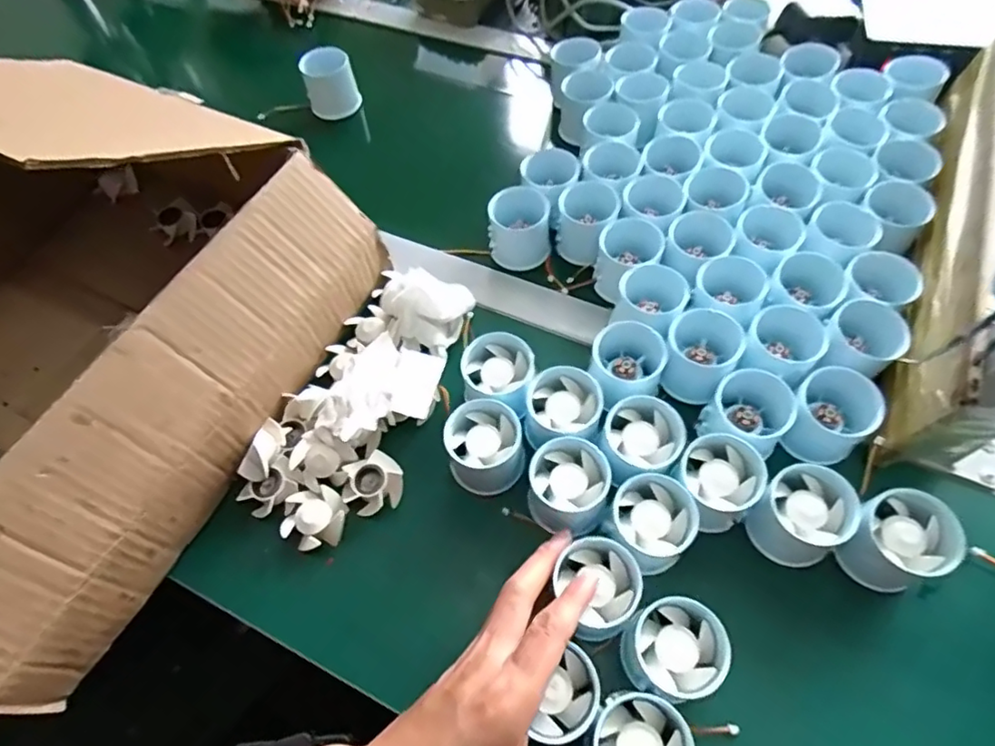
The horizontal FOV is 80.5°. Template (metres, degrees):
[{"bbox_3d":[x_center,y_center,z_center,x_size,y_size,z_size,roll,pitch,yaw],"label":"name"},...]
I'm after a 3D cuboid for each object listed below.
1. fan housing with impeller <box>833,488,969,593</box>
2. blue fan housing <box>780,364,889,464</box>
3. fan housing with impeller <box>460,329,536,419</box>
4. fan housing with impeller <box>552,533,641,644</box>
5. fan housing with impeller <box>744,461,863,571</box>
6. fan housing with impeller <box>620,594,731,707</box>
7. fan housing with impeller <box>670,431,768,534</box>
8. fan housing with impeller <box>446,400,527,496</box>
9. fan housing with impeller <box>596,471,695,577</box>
[{"bbox_3d":[0.249,0.108,0.371,0.054,0.056,0.050,-1,60,2],"label":"fan housing with impeller"},{"bbox_3d":[0.232,0.031,0.413,0.060,0.043,0.052,-37,64,-17],"label":"blue fan housing"},{"bbox_3d":[0.002,0.004,0.437,0.053,0.045,0.055,-1,60,2],"label":"fan housing with impeller"},{"bbox_3d":[0.062,0.136,0.368,0.049,0.050,0.052,-24,61,-10],"label":"fan housing with impeller"},{"bbox_3d":[0.196,0.094,0.381,0.054,0.054,0.050,-1,60,2],"label":"fan housing with impeller"},{"bbox_3d":[0.103,0.165,0.349,0.052,0.049,0.051,-1,60,2],"label":"fan housing with impeller"},{"bbox_3d":[0.144,0.073,0.390,0.054,0.041,0.052,-30,63,-14],"label":"fan housing with impeller"},{"bbox_3d":[-0.008,0.053,0.417,0.051,0.048,0.053,-1,60,2],"label":"fan housing with impeller"},{"bbox_3d":[0.098,0.098,0.379,0.050,0.043,0.050,-1,60,2],"label":"fan housing with impeller"}]

